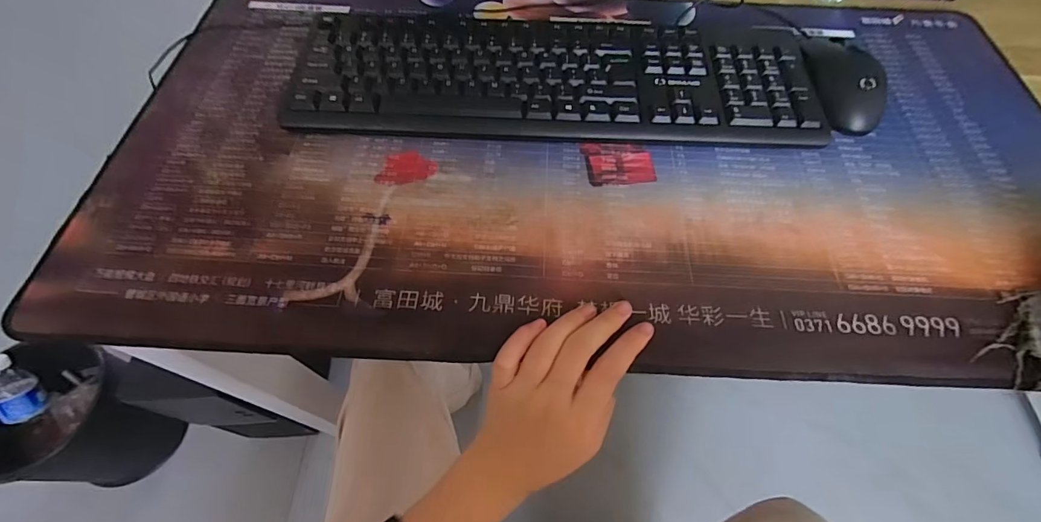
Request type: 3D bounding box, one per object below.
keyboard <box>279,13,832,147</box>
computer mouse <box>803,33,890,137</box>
[{"bbox_3d":[0.030,-0.159,0.392,0.429,0.024,0.128,1,60,-1],"label":"keyboard"},{"bbox_3d":[0.273,-0.159,0.389,0.051,0.039,0.099,0,60,-1],"label":"computer mouse"}]

